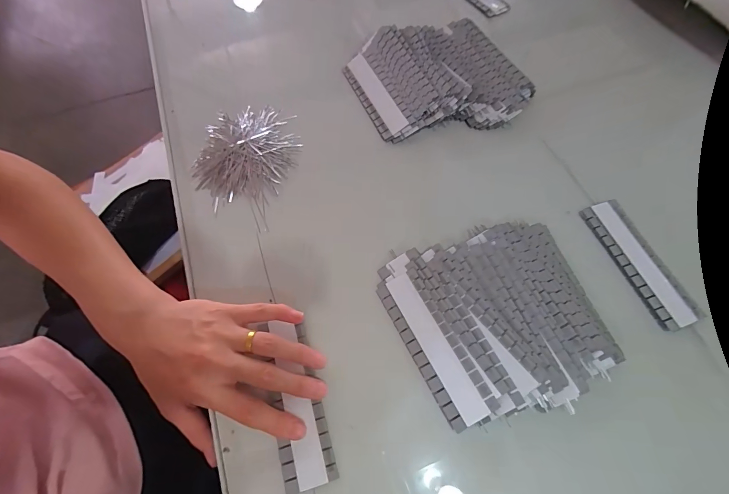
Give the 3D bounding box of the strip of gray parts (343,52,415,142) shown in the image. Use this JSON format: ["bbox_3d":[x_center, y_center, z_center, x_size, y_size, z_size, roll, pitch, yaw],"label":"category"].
[{"bbox_3d":[0.015,-0.177,0.389,0.041,0.006,0.124,-30,68,9],"label":"strip of gray parts"}]

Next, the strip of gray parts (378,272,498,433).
[{"bbox_3d":[0.056,0.080,0.274,0.037,0.010,0.123,-26,68,-11],"label":"strip of gray parts"}]

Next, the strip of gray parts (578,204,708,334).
[{"bbox_3d":[0.254,0.012,0.308,0.038,0.011,0.124,-18,67,-7],"label":"strip of gray parts"}]

